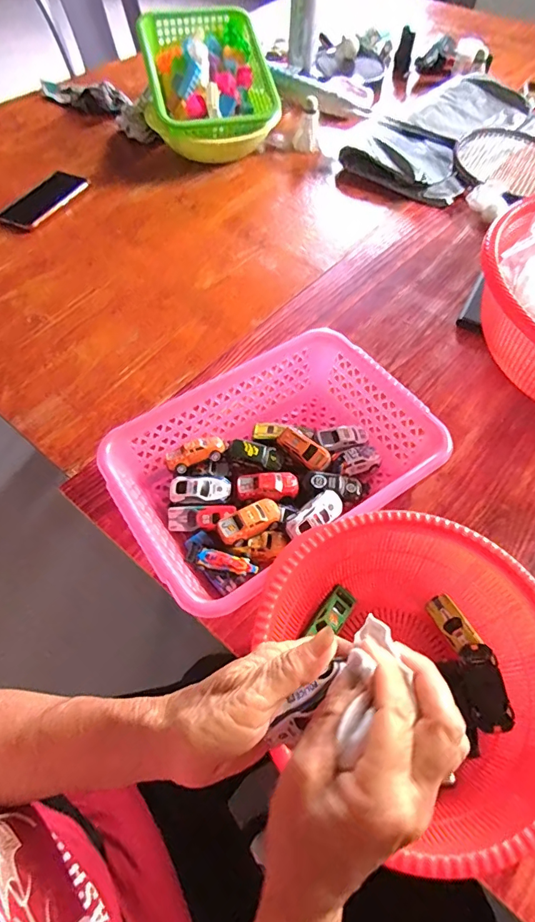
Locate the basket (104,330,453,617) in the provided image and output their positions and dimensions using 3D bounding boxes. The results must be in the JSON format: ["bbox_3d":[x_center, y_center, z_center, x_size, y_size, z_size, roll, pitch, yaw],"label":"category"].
[{"bbox_3d":[0.008,0.004,0.485,0.302,0.080,0.209,-30,63,-18],"label":"basket"}]

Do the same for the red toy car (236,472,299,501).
[{"bbox_3d":[0.000,0.025,0.477,0.063,0.015,0.026,-4,58,-4],"label":"red toy car"}]

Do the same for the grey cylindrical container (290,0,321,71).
[{"bbox_3d":[0.079,-0.947,0.973,0.064,0.189,0.054,-4,58,-4],"label":"grey cylindrical container"}]

